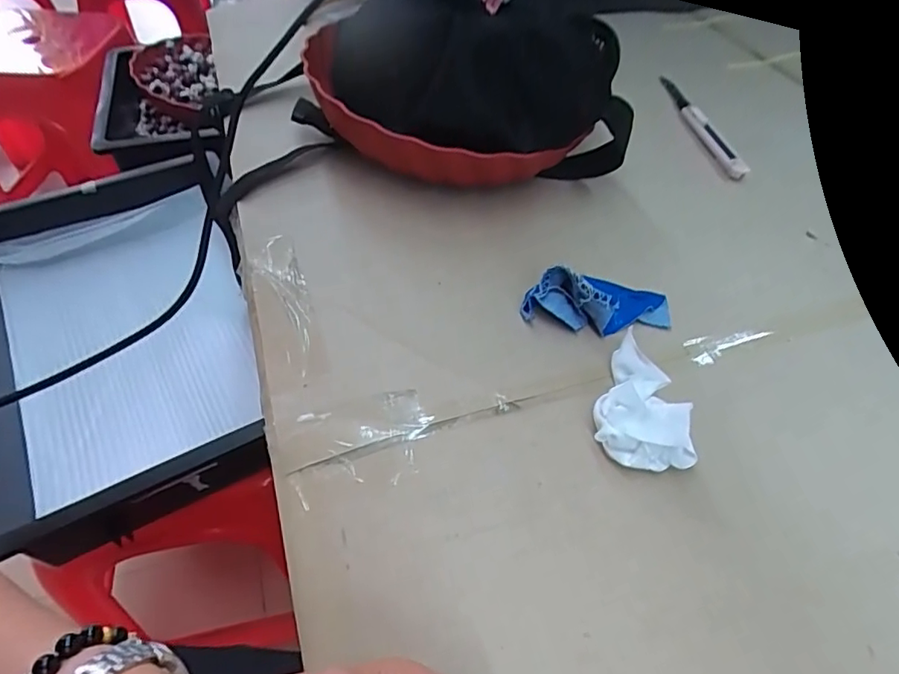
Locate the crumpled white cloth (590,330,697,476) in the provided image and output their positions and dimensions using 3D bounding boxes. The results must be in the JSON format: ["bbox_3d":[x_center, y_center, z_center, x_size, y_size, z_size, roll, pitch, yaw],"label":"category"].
[{"bbox_3d":[0.106,0.034,0.292,0.050,0.035,0.069,20,53,14],"label":"crumpled white cloth"}]

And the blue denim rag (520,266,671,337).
[{"bbox_3d":[0.094,-0.024,0.343,0.094,0.032,0.036,-1,51,-3],"label":"blue denim rag"}]

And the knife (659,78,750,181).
[{"bbox_3d":[0.229,-0.200,0.520,0.022,0.010,0.177,-4,51,-5],"label":"knife"}]

